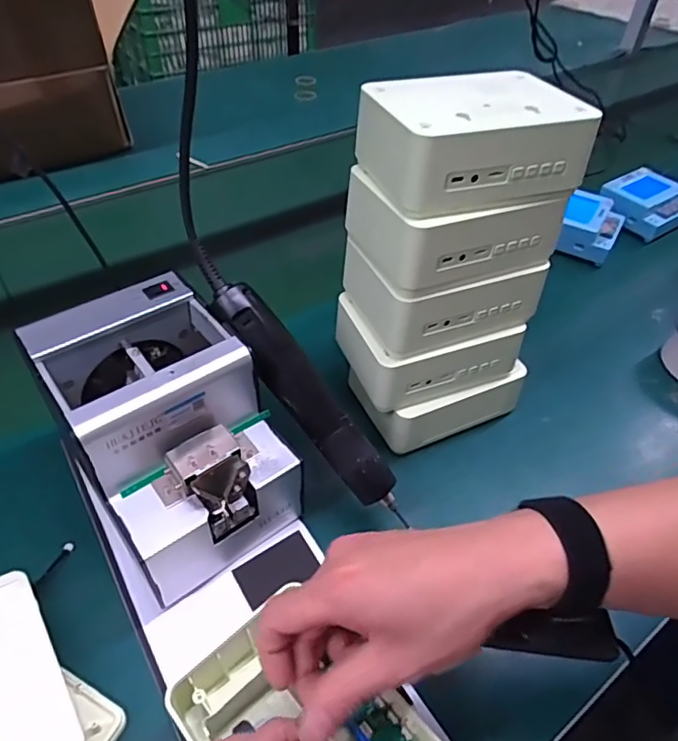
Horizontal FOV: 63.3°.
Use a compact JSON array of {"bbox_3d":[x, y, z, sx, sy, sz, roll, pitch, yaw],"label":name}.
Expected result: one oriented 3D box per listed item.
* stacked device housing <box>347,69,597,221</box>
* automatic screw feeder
[{"bbox_3d":[0.092,-0.166,0.388,0.138,0.054,0.099,-15,48,-17],"label":"stacked device housing"},{"bbox_3d":[-0.126,0.048,0.420,0.123,0.147,0.167,-29,53,-28],"label":"automatic screw feeder"}]

